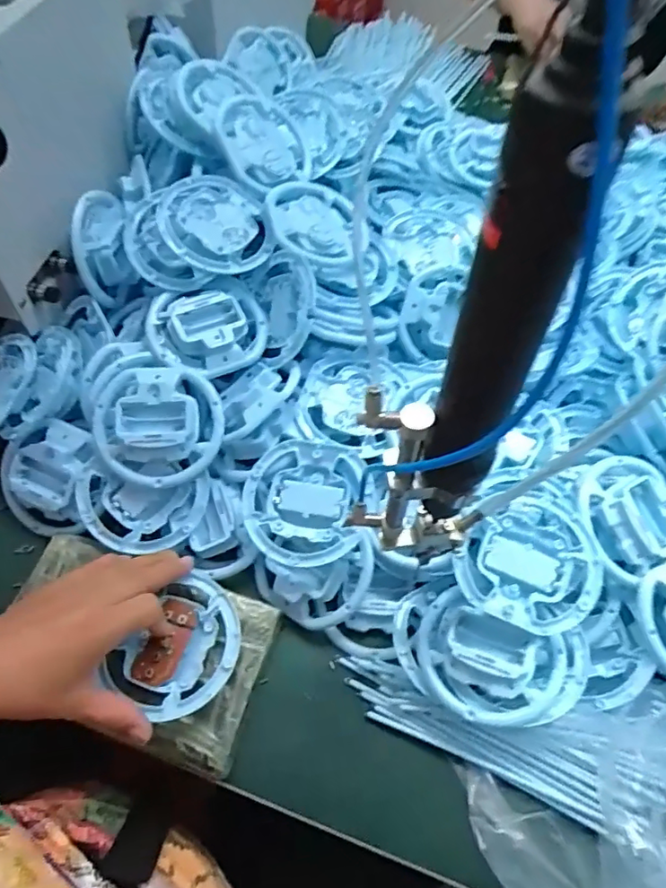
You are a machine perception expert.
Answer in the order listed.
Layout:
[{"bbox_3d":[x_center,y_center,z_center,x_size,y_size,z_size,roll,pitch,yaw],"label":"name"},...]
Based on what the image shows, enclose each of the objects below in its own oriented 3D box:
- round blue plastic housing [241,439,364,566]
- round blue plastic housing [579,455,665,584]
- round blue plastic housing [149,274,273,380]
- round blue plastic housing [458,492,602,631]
[{"bbox_3d":[-0.020,0.049,0.466,0.100,0.028,0.100,-2,73,8],"label":"round blue plastic housing"},{"bbox_3d":[0.232,0.052,0.444,0.085,0.021,0.082,2,58,-3],"label":"round blue plastic housing"},{"bbox_3d":[-0.109,-0.102,0.506,0.100,0.032,0.082,-19,62,-15],"label":"round blue plastic housing"},{"bbox_3d":[0.145,0.092,0.426,0.097,0.023,0.093,2,58,-3],"label":"round blue plastic housing"}]

